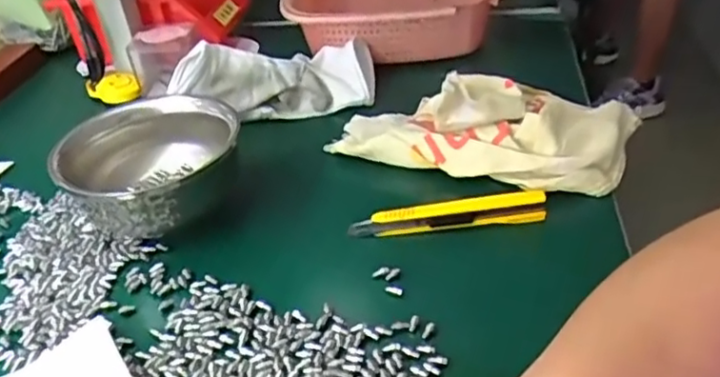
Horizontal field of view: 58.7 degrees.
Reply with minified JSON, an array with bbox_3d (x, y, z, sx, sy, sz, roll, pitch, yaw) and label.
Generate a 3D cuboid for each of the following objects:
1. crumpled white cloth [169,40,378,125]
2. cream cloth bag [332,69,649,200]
[{"bbox_3d":[-0.077,-0.099,0.585,0.186,0.069,0.076,-13,36,-9],"label":"crumpled white cloth"},{"bbox_3d":[0.087,-0.049,0.483,0.227,0.062,0.088,6,37,17],"label":"cream cloth bag"}]

